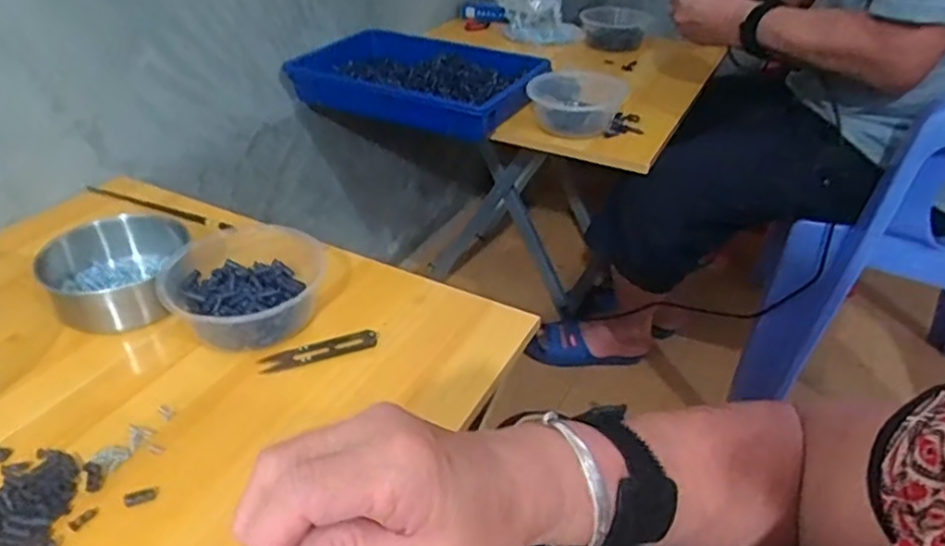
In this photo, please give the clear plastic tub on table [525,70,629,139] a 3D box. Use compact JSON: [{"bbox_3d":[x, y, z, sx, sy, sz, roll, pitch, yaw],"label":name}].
[{"bbox_3d":[0.147,-0.241,0.915,0.128,0.056,0.139,1,35,-1],"label":"clear plastic tub on table"}]

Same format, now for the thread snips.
[{"bbox_3d":[-0.131,0.065,0.561,0.098,0.008,0.022,-11,37,-17],"label":"thread snips"}]

